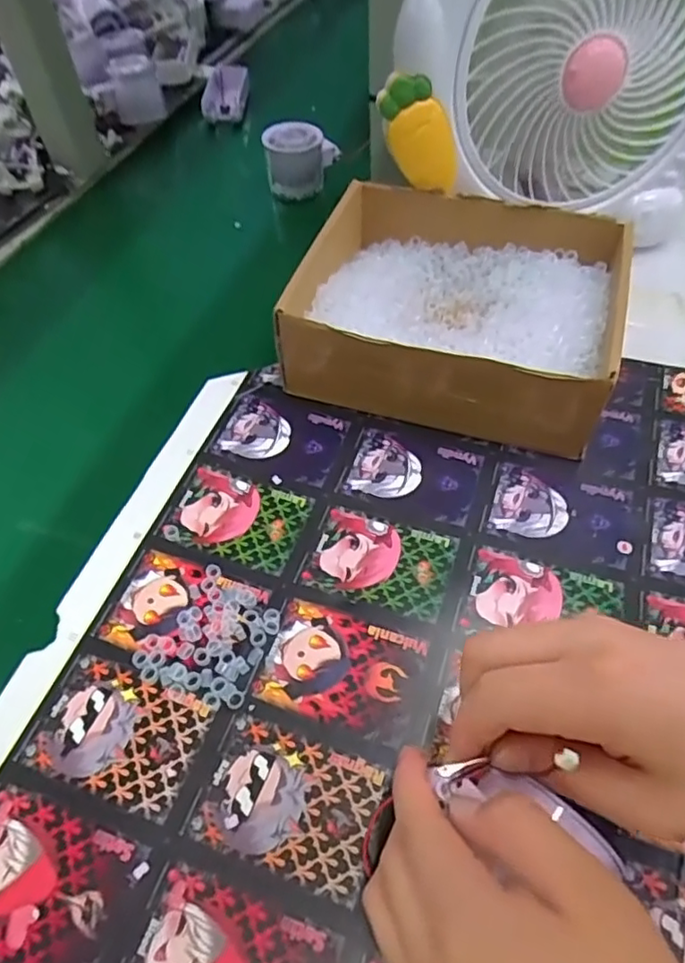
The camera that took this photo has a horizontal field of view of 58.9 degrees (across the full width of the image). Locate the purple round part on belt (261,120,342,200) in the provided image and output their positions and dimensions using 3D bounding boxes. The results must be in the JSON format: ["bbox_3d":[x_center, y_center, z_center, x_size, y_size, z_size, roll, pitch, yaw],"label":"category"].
[{"bbox_3d":[-0.042,-0.322,0.602,0.058,0.063,0.050,20,56,16],"label":"purple round part on belt"}]

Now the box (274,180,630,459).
[{"bbox_3d":[0.078,-0.123,0.434,0.217,0.073,0.176,15,55,12],"label":"box"}]

